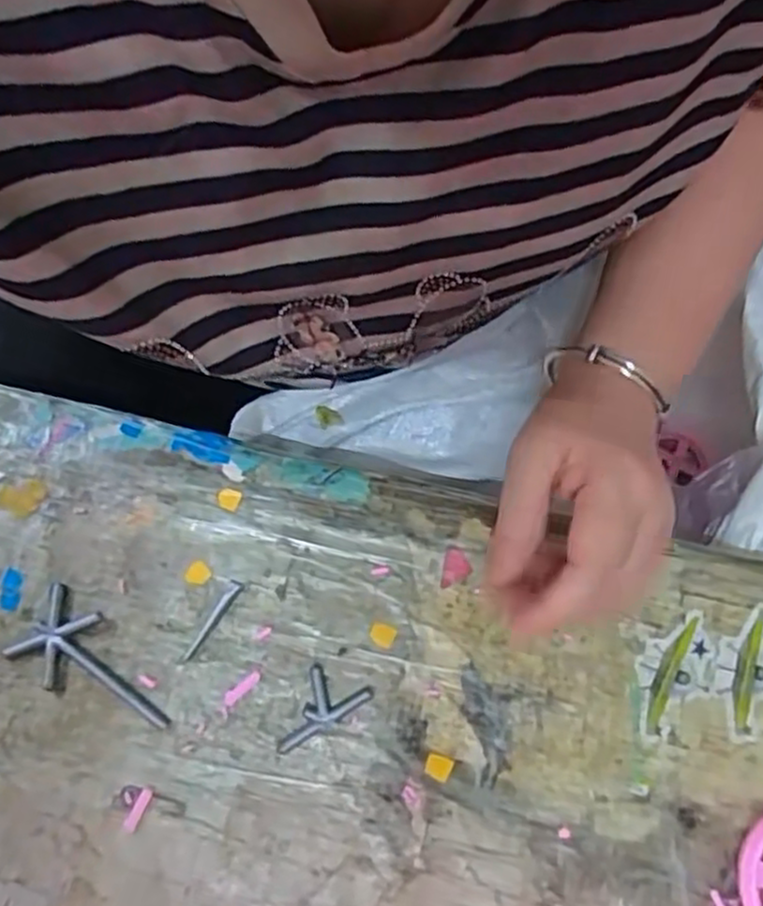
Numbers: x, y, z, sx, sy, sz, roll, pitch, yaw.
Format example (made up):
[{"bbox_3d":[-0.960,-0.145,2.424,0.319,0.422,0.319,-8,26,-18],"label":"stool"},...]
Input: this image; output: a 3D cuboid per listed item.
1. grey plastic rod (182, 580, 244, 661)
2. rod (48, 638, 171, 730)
[{"bbox_3d":[-0.081,0.080,0.347,0.006,0.004,0.043,32,73,10],"label":"grey plastic rod"},{"bbox_3d":[-0.126,0.106,0.339,0.067,0.004,0.005,34,74,11],"label":"rod"}]

